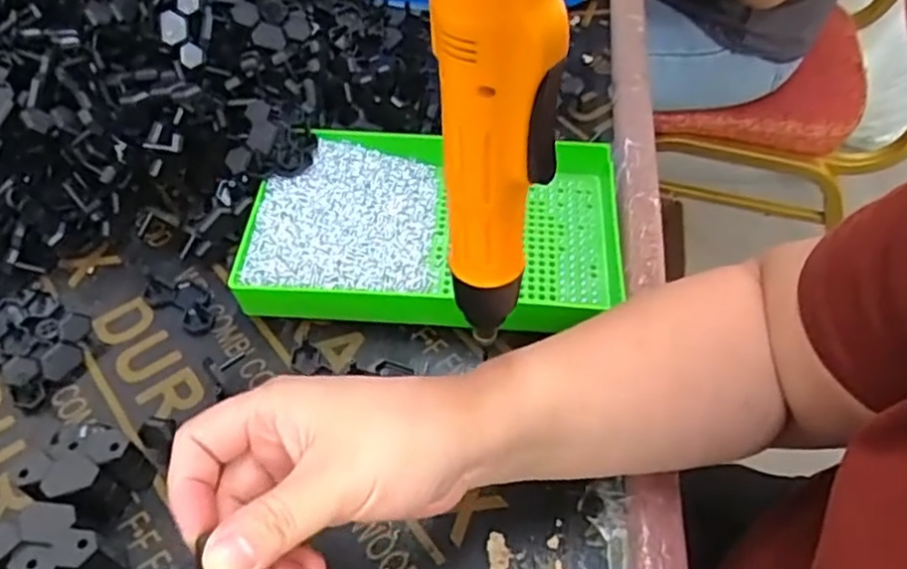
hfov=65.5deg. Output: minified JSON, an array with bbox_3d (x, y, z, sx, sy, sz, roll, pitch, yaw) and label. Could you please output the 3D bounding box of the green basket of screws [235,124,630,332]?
[{"bbox_3d":[-0.010,-0.039,0.488,0.245,0.039,0.153,3,53,2],"label":"green basket of screws"}]

